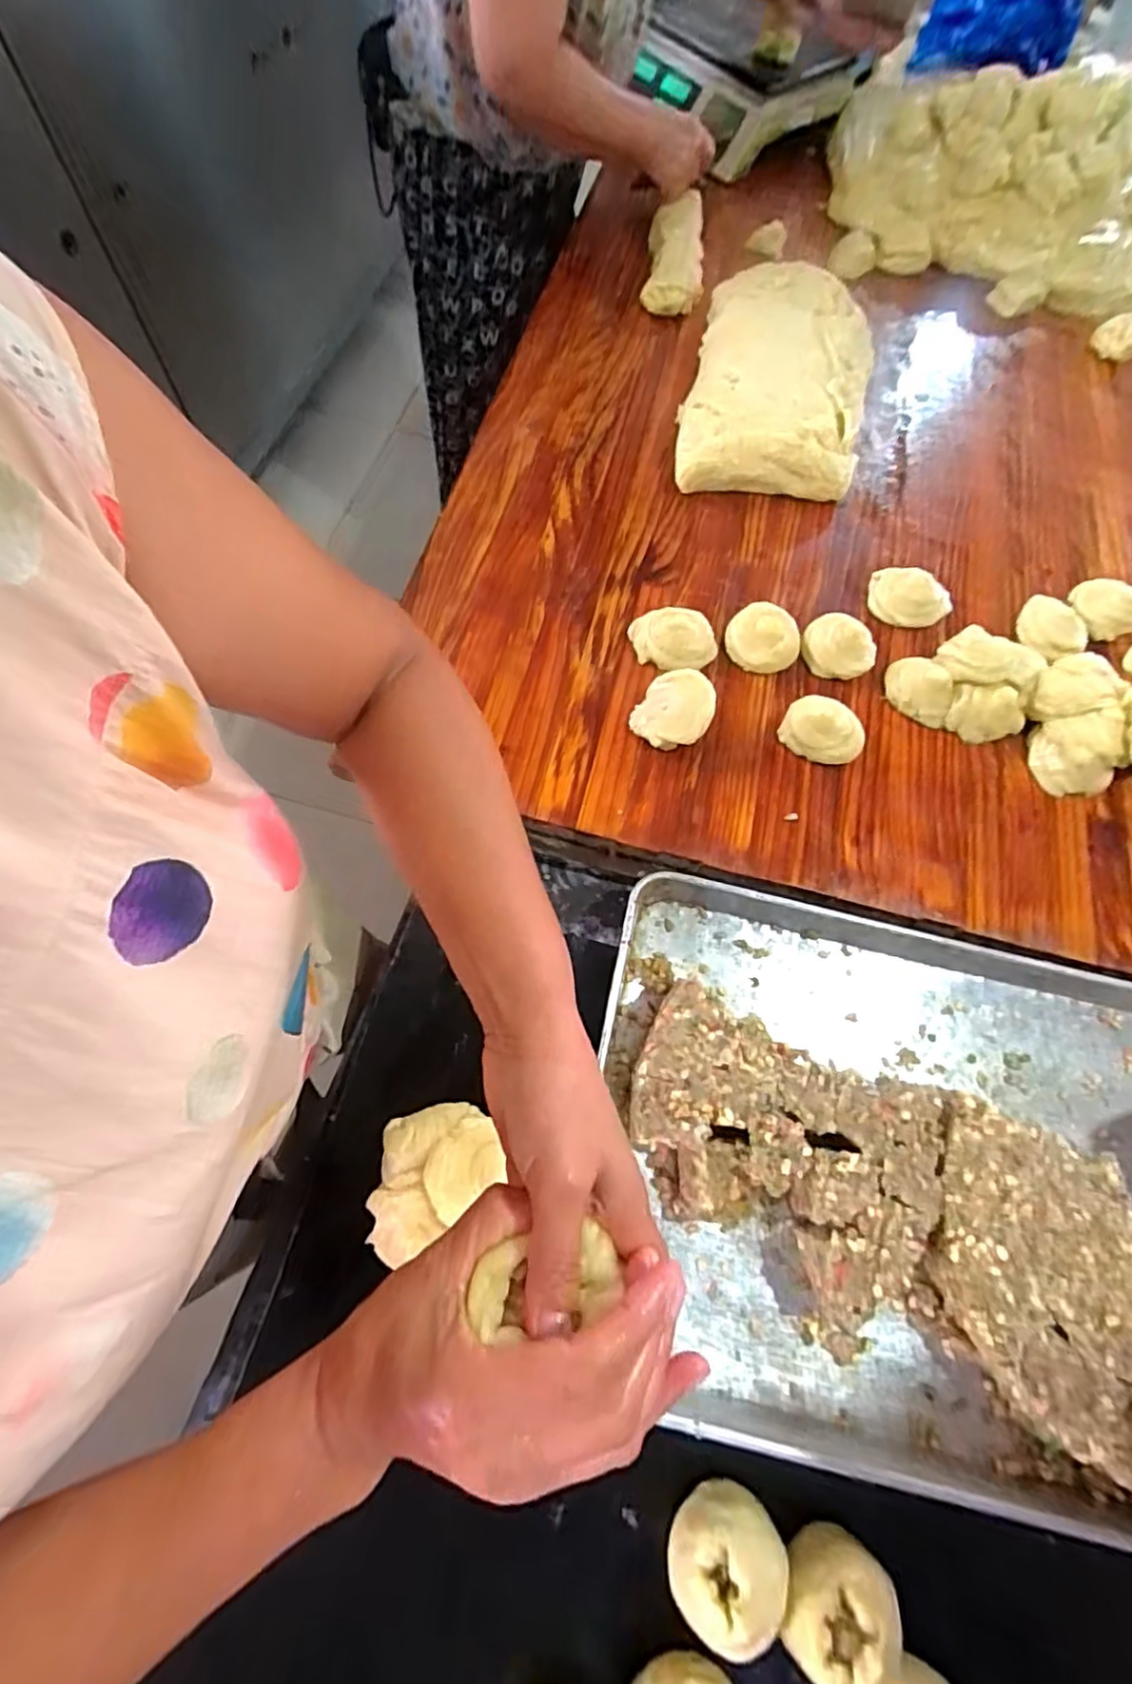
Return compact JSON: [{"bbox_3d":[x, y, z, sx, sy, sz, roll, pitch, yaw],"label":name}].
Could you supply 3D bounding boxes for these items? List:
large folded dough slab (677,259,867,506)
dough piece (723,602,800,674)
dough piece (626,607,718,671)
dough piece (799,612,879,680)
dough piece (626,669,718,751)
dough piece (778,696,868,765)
[{"bbox_3d":[0.284,-0.619,0.841,0.218,0.084,0.410,15,68,3],"label":"large folded dough slab"},{"bbox_3d":[0.217,-0.229,0.710,0.077,0.021,0.083,5,68,-1],"label":"dough piece"},{"bbox_3d":[0.118,-0.224,0.703,0.088,0.028,0.069,-7,69,-6],"label":"dough piece"},{"bbox_3d":[0.298,-0.214,0.698,0.078,0.033,0.066,38,71,12],"label":"dough piece"},{"bbox_3d":[0.110,-0.135,0.650,0.073,0.042,0.076,1,68,-3],"label":"dough piece"},{"bbox_3d":[0.266,-0.115,0.659,0.081,0.032,0.066,38,71,12],"label":"dough piece"}]

